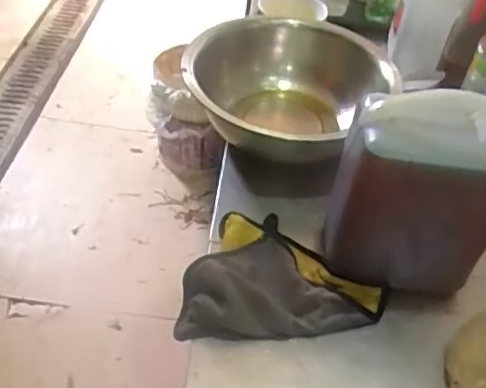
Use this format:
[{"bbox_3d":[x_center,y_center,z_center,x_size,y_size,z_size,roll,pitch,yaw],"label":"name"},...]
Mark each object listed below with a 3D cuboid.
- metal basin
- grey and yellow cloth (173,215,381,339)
[{"bbox_3d":[0.075,-0.172,0.958,0.293,0.143,0.345,24,48,16],"label":"metal basin"},{"bbox_3d":[0.047,0.095,0.747,0.252,0.050,0.181,-1,46,-7],"label":"grey and yellow cloth"}]

